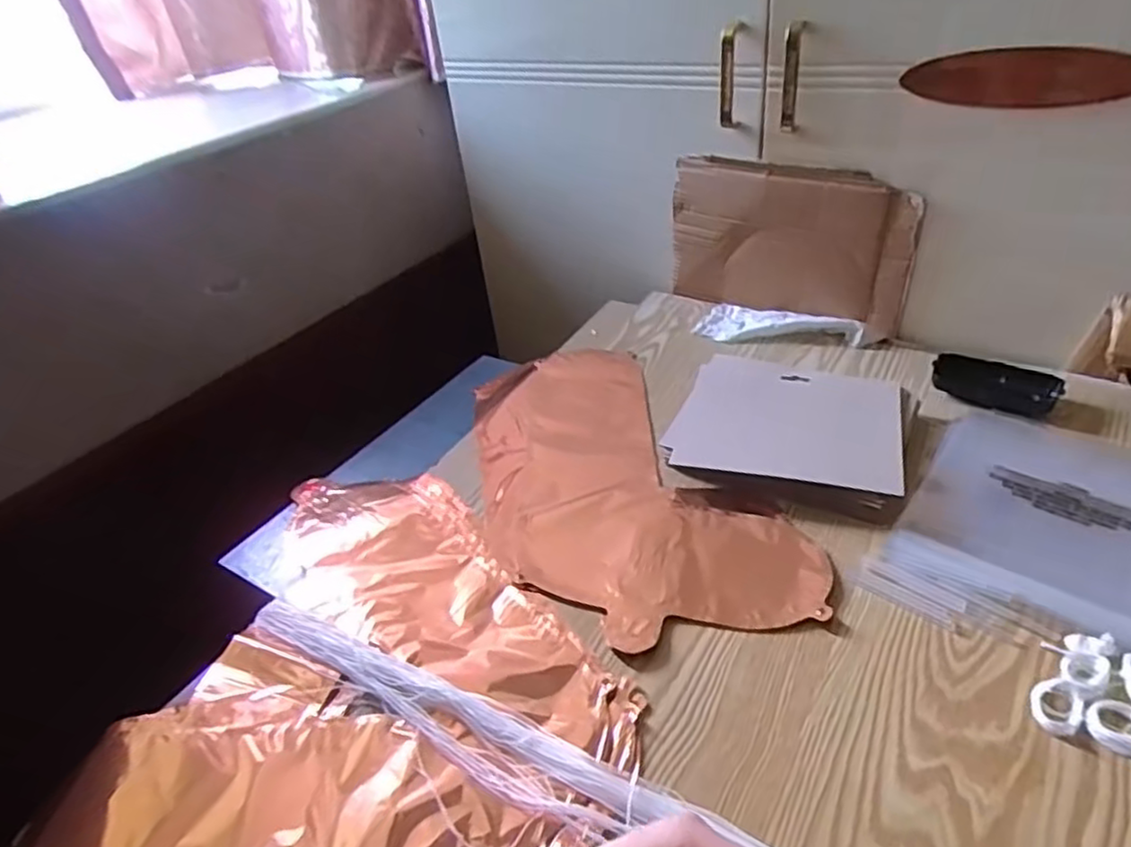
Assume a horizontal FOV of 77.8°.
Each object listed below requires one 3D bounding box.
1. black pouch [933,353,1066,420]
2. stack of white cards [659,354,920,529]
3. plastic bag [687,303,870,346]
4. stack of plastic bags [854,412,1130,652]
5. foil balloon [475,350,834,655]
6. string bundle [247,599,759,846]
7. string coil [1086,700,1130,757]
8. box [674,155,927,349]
[{"bbox_3d":[0.425,-0.039,0.693,0.108,0.023,0.055,20,44,33],"label":"black pouch"},{"bbox_3d":[0.211,0.004,0.658,0.205,0.036,0.172,12,40,24],"label":"stack of white cards"},{"bbox_3d":[0.245,-0.111,0.814,0.179,0.026,0.068,17,43,30],"label":"plastic bag"},{"bbox_3d":[0.393,0.085,0.559,0.206,0.012,0.276,23,46,35],"label":"stack of plastic bags"},{"bbox_3d":[0.033,0.048,0.664,0.223,0.010,0.425,-17,36,-15],"label":"foil balloon"},{"bbox_3d":[0.105,0.246,0.365,0.783,0.018,0.043,16,40,28],"label":"string bundle"},{"bbox_3d":[0.335,0.184,0.423,0.034,0.007,0.032,-5,36,4],"label":"string coil"},{"bbox_3d":[0.250,-0.201,0.803,0.270,0.180,0.025,17,43,30],"label":"box"}]

